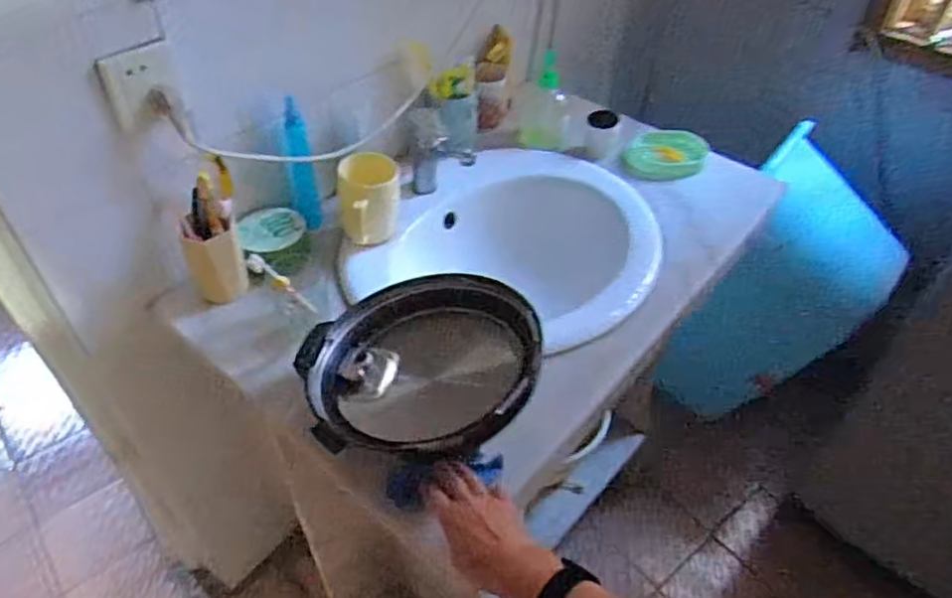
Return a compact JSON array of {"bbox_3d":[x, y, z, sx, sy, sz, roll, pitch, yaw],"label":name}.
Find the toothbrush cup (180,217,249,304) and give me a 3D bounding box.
[{"bbox_3d":[-0.343,-0.052,0.872,0.066,0.104,0.053,-14,48,-15],"label":"toothbrush cup"}]

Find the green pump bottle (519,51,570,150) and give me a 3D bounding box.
[{"bbox_3d":[0.130,-0.355,1.174,0.089,0.160,0.064,9,46,6],"label":"green pump bottle"}]

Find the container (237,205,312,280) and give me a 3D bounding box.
[{"bbox_3d":[-0.286,-0.080,0.935,0.089,0.050,0.095,1,45,-1],"label":"container"}]

